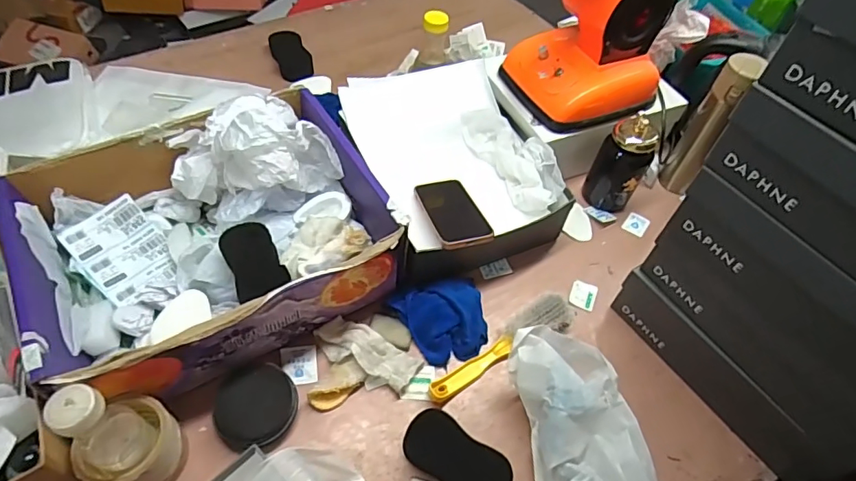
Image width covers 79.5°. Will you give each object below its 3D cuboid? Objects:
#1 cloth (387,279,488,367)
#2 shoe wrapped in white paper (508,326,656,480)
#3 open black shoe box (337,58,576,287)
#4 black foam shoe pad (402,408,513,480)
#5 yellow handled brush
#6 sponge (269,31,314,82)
[{"bbox_3d":[0.027,0.099,0.691,0.112,0.036,0.118,-27,61,-23],"label":"cloth"},{"bbox_3d":[0.180,0.237,0.569,0.127,0.091,0.272,-6,54,-10],"label":"shoe wrapped in white paper"},{"bbox_3d":[0.034,-0.113,0.796,0.258,0.124,0.332,-16,57,-17],"label":"open black shoe box"},{"bbox_3d":[0.031,0.248,0.587,0.128,0.030,0.060,34,57,18],"label":"black foam shoe pad"},{"bbox_3d":[0.101,0.136,0.670,0.233,0.030,0.052,-28,61,-24],"label":"yellow handled brush"},{"bbox_3d":[-0.273,-0.371,1.025,0.063,0.032,0.125,-19,57,-19],"label":"sponge"}]

